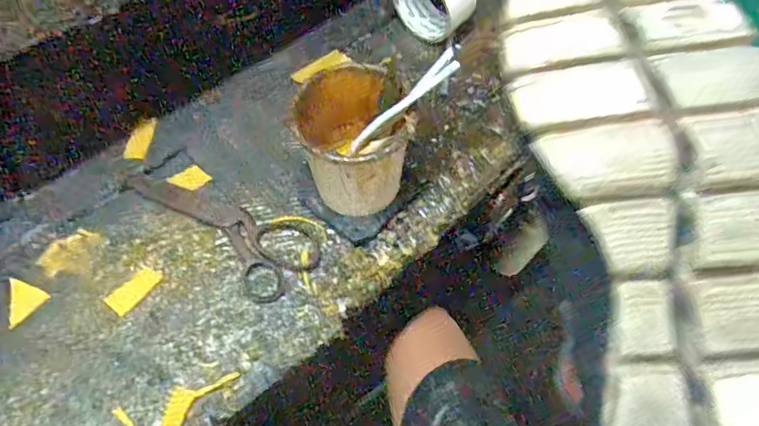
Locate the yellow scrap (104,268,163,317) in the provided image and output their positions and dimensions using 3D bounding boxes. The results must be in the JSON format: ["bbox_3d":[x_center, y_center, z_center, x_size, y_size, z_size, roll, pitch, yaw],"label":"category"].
[{"bbox_3d":[-0.207,0.064,0.422,0.022,0.004,0.044,37,67,16],"label":"yellow scrap"}]

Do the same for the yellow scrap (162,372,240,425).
[{"bbox_3d":[-0.141,0.137,0.382,0.026,0.004,0.062,40,67,17],"label":"yellow scrap"}]

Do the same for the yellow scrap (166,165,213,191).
[{"bbox_3d":[-0.177,-0.033,0.468,0.033,0.004,0.025,-31,67,-17],"label":"yellow scrap"}]

